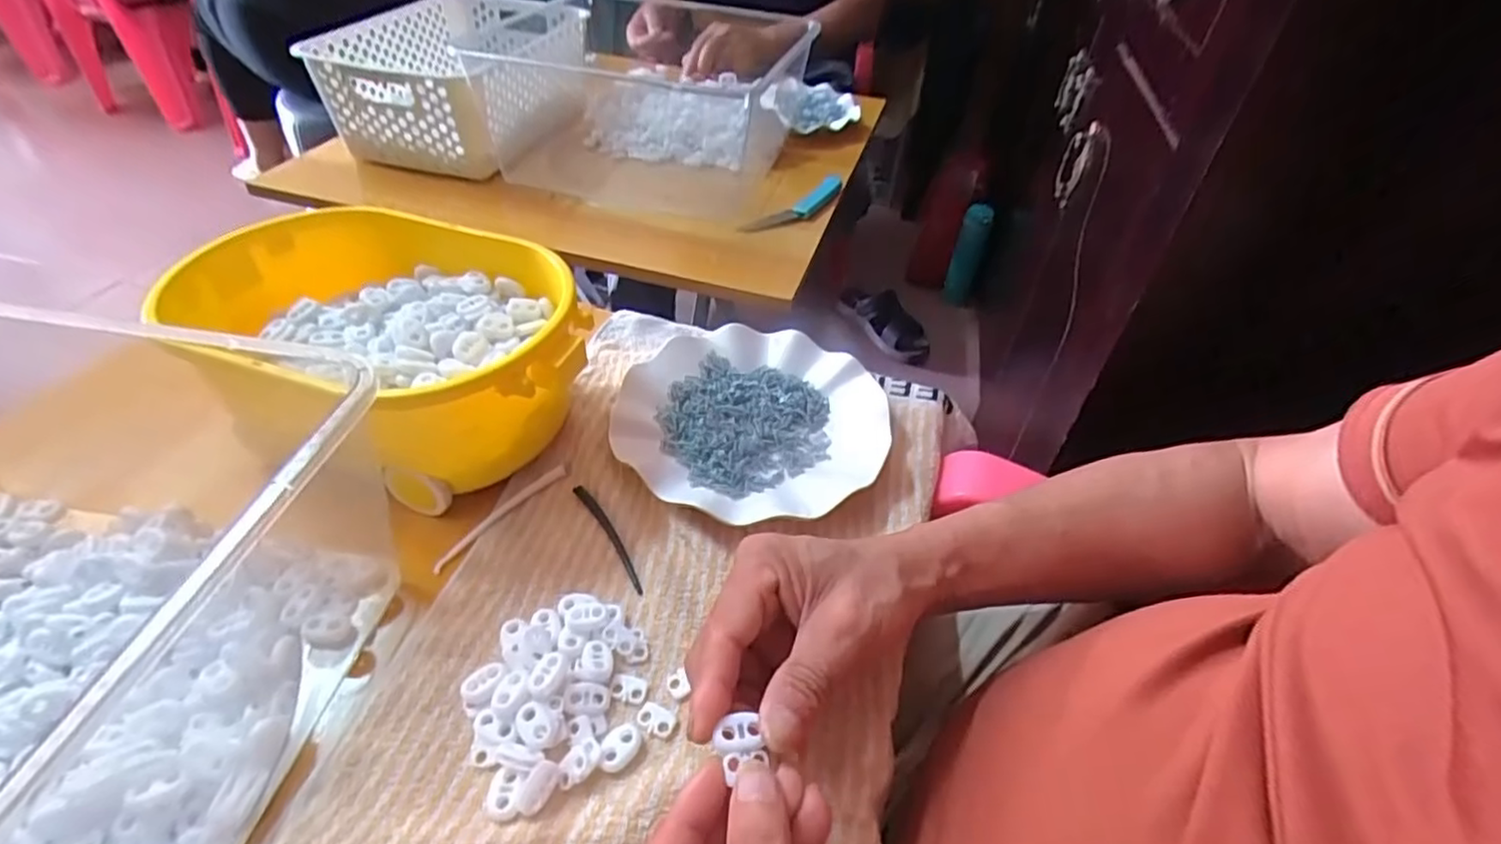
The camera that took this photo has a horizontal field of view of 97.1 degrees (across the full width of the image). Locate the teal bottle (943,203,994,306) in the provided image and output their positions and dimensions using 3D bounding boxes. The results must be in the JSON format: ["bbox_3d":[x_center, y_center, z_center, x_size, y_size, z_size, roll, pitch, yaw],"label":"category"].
[{"bbox_3d":[0.476,-0.360,1.458,0.066,0.196,0.070,20,45,16],"label":"teal bottle"}]

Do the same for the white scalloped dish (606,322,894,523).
[{"bbox_3d":[0.001,-0.005,0.458,0.176,0.022,0.170,2,43,-3],"label":"white scalloped dish"}]

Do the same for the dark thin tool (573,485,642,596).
[{"bbox_3d":[-0.083,0.068,0.395,0.009,0.005,0.086,-23,50,-26],"label":"dark thin tool"}]

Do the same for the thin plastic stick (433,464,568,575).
[{"bbox_3d":[-0.149,0.056,0.401,0.008,0.004,0.096,30,49,25],"label":"thin plastic stick"}]

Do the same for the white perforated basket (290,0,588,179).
[{"bbox_3d":[-0.337,-0.407,0.788,0.217,0.105,0.309,10,43,6],"label":"white perforated basket"}]

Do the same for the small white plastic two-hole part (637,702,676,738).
[{"bbox_3d":[-0.046,0.144,0.321,0.019,0.004,0.013,22,46,18],"label":"small white plastic two-hole part"}]

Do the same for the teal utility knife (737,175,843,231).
[{"bbox_3d":[0.054,-0.237,0.725,0.037,0.013,0.171,32,50,26],"label":"teal utility knife"}]

